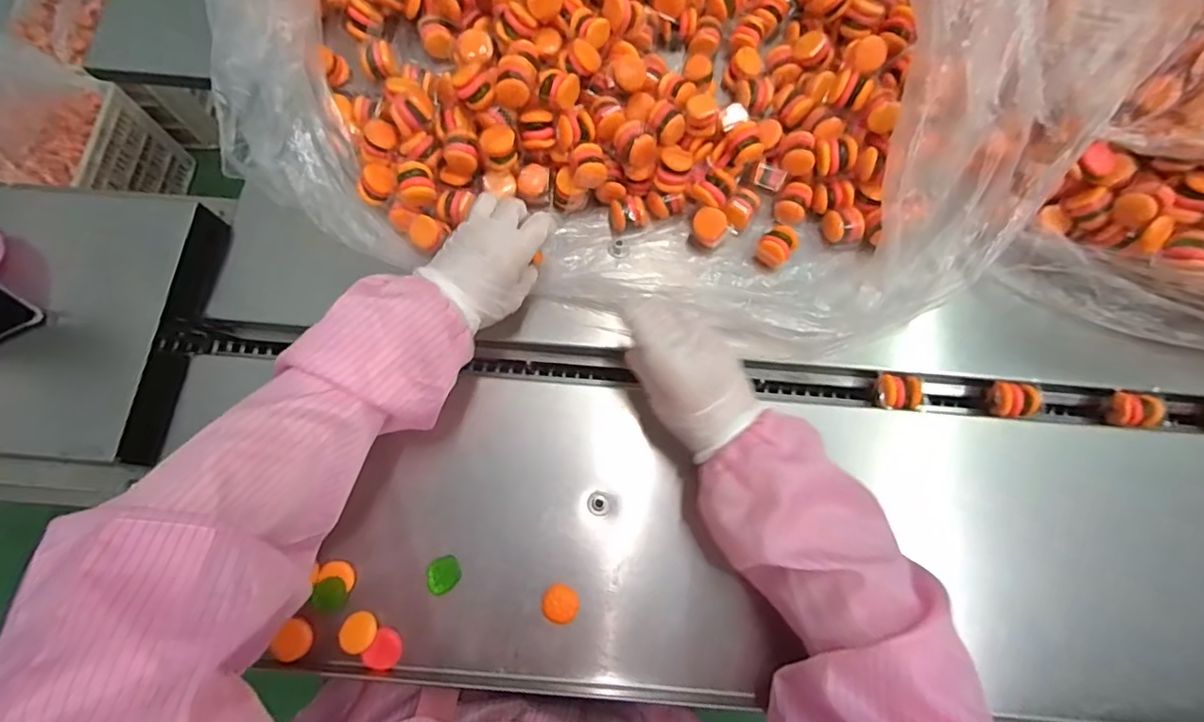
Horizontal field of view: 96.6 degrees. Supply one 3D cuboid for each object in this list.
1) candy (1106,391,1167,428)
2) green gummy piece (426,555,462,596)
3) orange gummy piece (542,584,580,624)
[{"bbox_3d":[0.468,0.044,0.470,0.028,0.024,0.030,22,74,5],"label":"candy"},{"bbox_3d":[-0.124,0.168,0.420,0.025,0.009,0.026,-24,75,-8],"label":"green gummy piece"},{"bbox_3d":[-0.032,0.190,0.420,0.028,0.005,0.027,7,69,-19],"label":"orange gummy piece"}]

